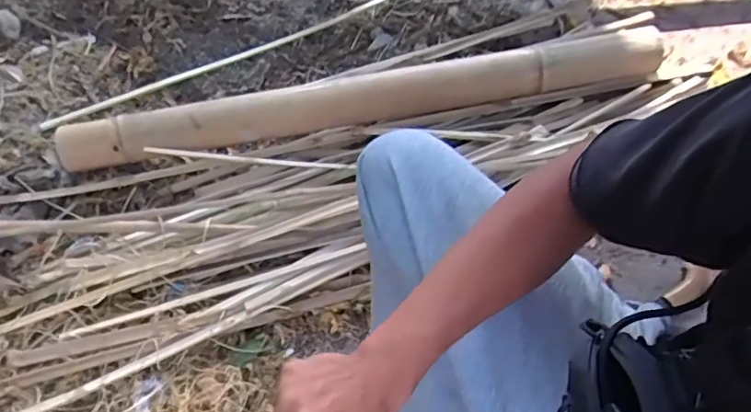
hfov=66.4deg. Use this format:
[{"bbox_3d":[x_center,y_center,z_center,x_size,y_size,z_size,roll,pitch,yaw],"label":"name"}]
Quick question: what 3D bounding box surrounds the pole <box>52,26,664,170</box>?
[{"bbox_3d":[0.005,-0.197,1.010,1.077,0.099,0.078,-12,58,-4],"label":"pole"}]

